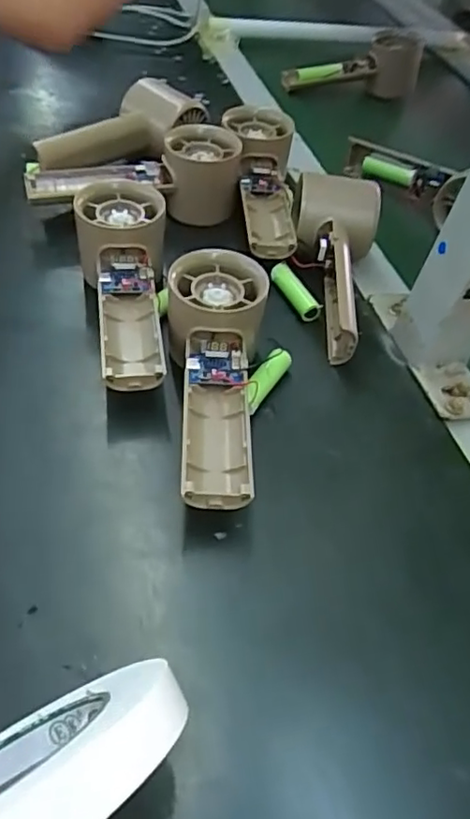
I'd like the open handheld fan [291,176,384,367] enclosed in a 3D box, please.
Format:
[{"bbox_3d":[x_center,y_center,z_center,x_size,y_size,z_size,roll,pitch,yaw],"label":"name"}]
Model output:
[{"bbox_3d":[0.073,-0.099,0.421,0.061,0.051,0.150,1,66,-5],"label":"open handheld fan"}]

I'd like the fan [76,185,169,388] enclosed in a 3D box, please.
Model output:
[{"bbox_3d":[-0.066,-0.074,0.376,0.052,0.059,0.151,-5,50,-10],"label":"fan"}]

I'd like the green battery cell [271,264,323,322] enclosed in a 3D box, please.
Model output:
[{"bbox_3d":[0.042,-0.081,0.423,0.016,0.015,0.049,-22,55,-22],"label":"green battery cell"}]

